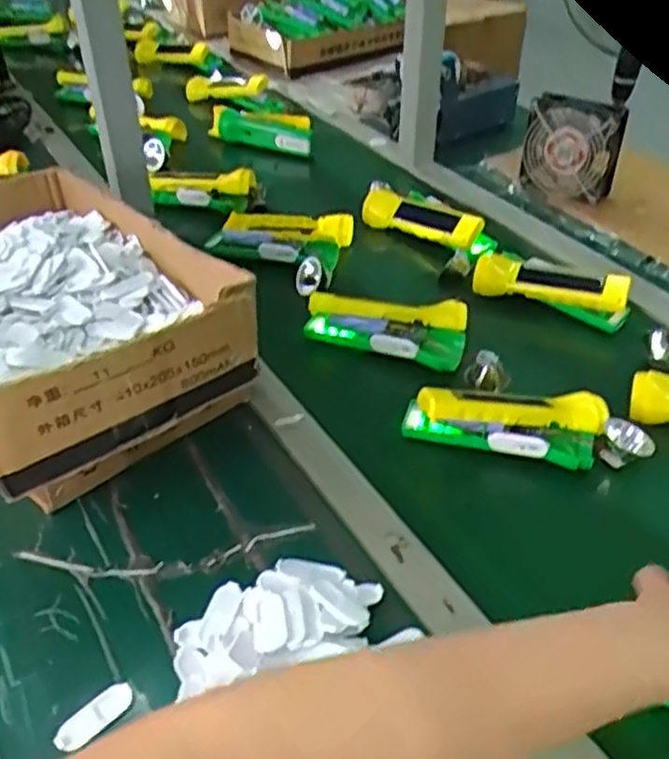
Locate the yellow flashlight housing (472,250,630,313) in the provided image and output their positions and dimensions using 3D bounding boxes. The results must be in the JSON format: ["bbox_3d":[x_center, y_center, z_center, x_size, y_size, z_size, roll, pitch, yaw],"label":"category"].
[{"bbox_3d":[0.244,-0.109,0.847,0.174,0.045,0.055,16,42,18],"label":"yellow flashlight housing"}]

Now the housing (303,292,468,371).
[{"bbox_3d":[0.059,-0.060,0.810,0.173,0.035,0.091,15,42,18],"label":"housing"}]

